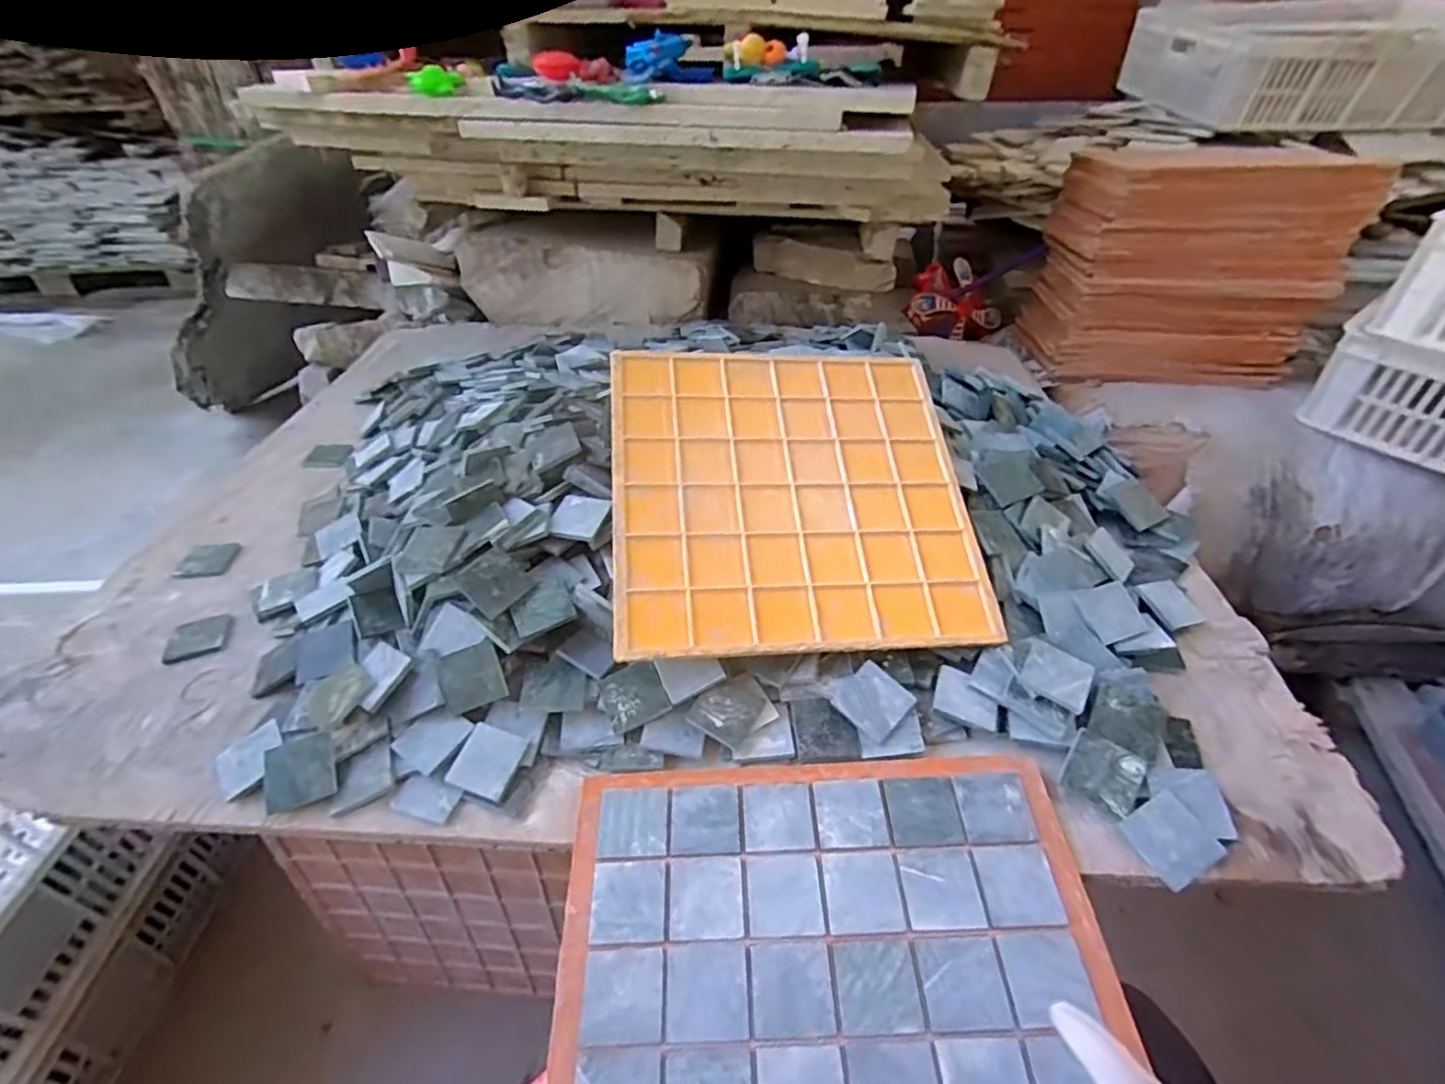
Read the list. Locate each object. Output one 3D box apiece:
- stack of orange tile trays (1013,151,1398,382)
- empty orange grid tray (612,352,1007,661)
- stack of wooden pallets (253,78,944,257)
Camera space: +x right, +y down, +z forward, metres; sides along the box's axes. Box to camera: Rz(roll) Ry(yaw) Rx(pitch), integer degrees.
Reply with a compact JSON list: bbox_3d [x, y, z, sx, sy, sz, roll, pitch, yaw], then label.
[{"bbox_3d":[0.739,-0.463,1.079,0.377,0.299,0.255,0,41,1],"label":"stack of orange tile trays"},{"bbox_3d":[0.064,-0.052,0.602,0.321,0.007,0.307,-2,63,-7],"label":"empty orange grid tray"},{"bbox_3d":[-0.144,-0.583,1.004,0.968,0.219,0.321,6,42,9],"label":"stack of wooden pallets"}]

